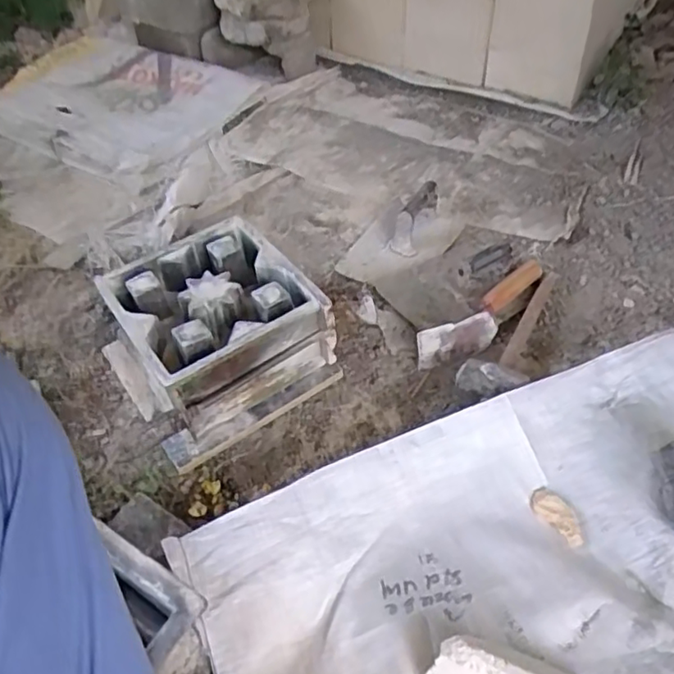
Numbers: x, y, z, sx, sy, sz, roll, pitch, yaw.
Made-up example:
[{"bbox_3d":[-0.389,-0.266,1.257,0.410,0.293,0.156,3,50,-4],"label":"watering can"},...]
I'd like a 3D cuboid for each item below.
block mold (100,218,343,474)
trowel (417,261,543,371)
[{"bbox_3d":[-0.171,-0.004,0.848,0.247,0.148,0.249,-31,51,-21],"label":"block mold"},{"bbox_3d":[0.225,-0.038,0.910,0.271,0.065,0.058,-36,53,-24],"label":"trowel"}]

